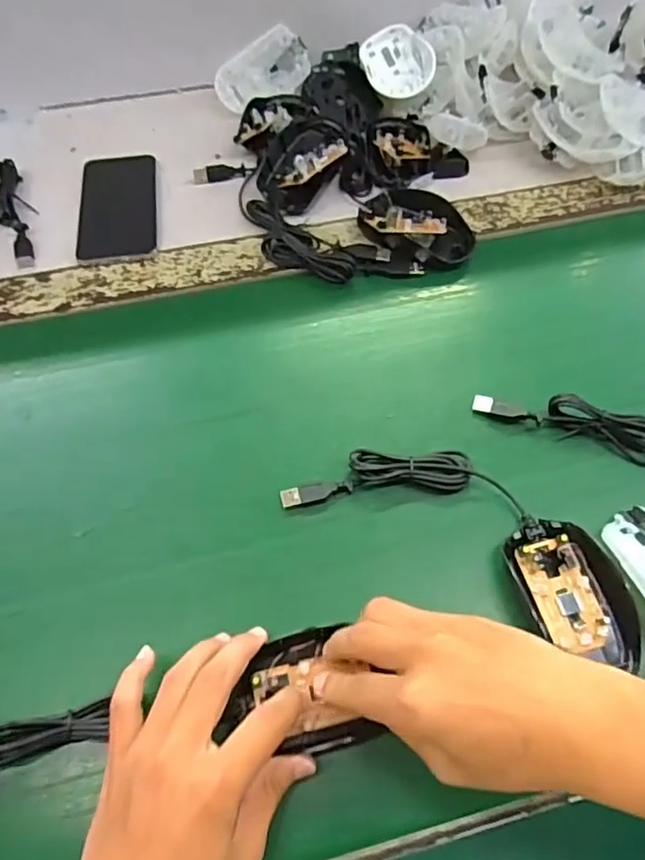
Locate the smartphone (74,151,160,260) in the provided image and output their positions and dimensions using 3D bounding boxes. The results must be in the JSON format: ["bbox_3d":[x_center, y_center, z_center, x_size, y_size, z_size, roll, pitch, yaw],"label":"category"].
[{"bbox_3d":[-0.186,-0.204,0.528,0.067,0.004,0.135,-7,53,-4],"label":"smartphone"}]

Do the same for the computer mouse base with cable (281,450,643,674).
[{"bbox_3d":[0.096,0.063,0.379,0.228,0.019,0.090,23,57,17],"label":"computer mouse base with cable"}]

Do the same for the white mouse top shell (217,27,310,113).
[{"bbox_3d":[-0.064,-0.375,0.604,0.102,0.023,0.058,-28,108,1],"label":"white mouse top shell"}]

